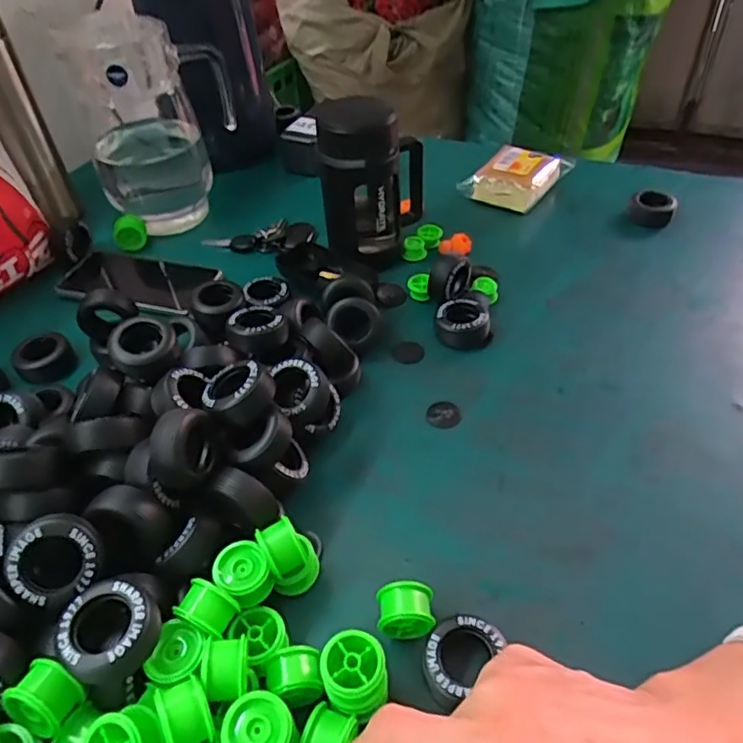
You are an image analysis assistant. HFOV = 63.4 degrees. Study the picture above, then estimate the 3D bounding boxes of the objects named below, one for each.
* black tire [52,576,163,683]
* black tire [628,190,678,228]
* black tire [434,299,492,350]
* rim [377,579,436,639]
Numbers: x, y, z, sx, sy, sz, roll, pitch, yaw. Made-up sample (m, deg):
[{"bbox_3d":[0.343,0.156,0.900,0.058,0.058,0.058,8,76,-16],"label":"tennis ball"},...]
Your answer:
[{"bbox_3d":[-0.138,0.140,0.324,0.047,0.032,0.051,-2,45,2],"label":"black tire"},{"bbox_3d":[0.313,-0.182,0.670,0.046,0.022,0.038,15,48,18],"label":"black tire"},{"bbox_3d":[0.085,-0.047,0.561,0.049,0.023,0.045,-3,45,1],"label":"black tire"},{"bbox_3d":[0.021,0.147,0.366,0.032,0.035,0.026,-2,45,2],"label":"rim"}]

